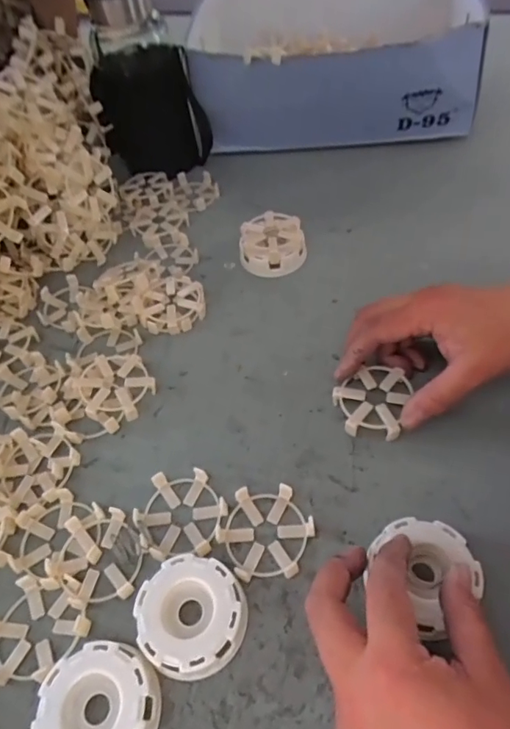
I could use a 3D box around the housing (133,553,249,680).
[{"bbox_3d":[-0.038,0.153,0.304,0.065,0.020,0.063,-3,52,3],"label":"housing"}]

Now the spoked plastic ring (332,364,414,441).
[{"bbox_3d":[0.089,0.028,0.384,0.054,0.014,0.058,-3,52,3],"label":"spoked plastic ring"}]

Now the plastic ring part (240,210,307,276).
[{"bbox_3d":[0.018,-0.122,0.506,0.064,0.031,0.065,0,52,6],"label":"plastic ring part"}]

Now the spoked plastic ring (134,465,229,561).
[{"bbox_3d":[-0.051,0.104,0.349,0.058,0.012,0.064,16,56,17],"label":"spoked plastic ring"}]

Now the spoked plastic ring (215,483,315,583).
[{"bbox_3d":[0.007,0.112,0.336,0.057,0.012,0.065,18,56,18],"label":"spoked plastic ring"}]

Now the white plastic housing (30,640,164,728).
[{"bbox_3d":[-0.086,0.193,0.279,0.065,0.019,0.063,14,55,15],"label":"white plastic housing"}]

